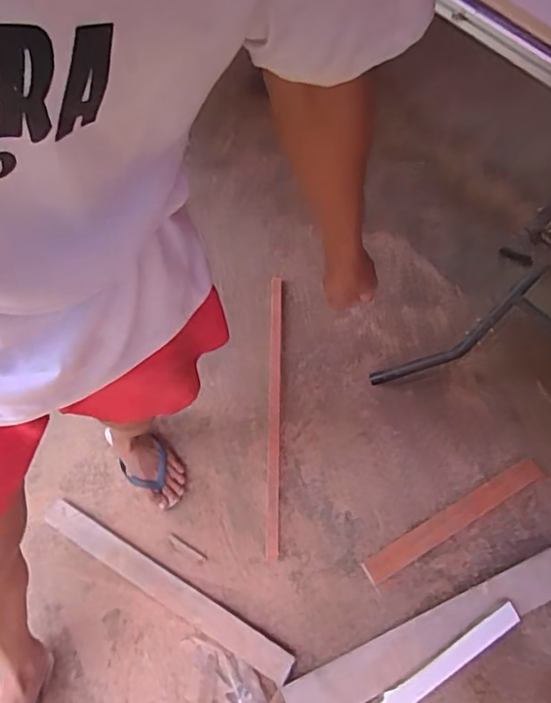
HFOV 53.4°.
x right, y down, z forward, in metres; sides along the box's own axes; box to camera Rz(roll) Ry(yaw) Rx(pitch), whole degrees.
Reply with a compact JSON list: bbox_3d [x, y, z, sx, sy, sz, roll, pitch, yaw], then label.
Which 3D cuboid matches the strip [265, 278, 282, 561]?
[{"bbox_3d":[-0.001,0.112,1.343,0.030,0.012,0.739,4,61,-5],"label":"strip"}]

